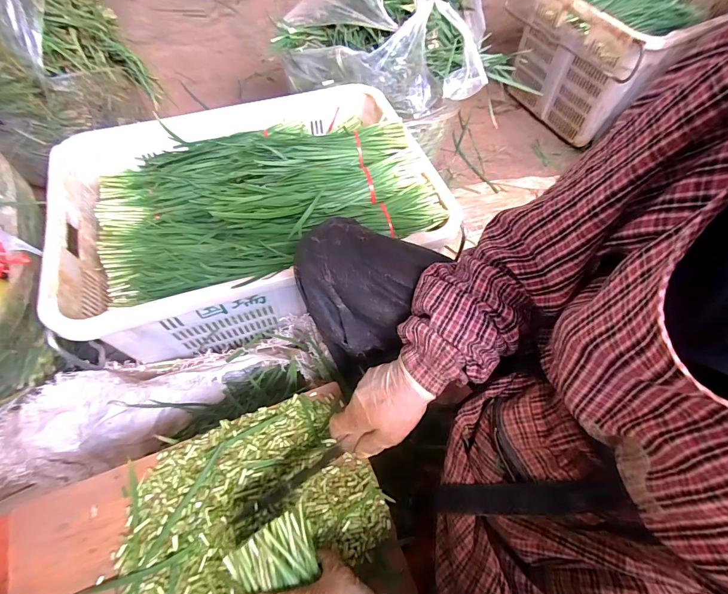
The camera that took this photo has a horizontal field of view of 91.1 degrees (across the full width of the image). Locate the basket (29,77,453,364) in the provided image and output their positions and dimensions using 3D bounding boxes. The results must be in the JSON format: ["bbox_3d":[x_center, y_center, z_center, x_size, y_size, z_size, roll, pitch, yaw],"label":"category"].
[{"bbox_3d":[-0.199,-0.174,0.679,0.604,0.178,0.433,-20,65,-12],"label":"basket"}]

